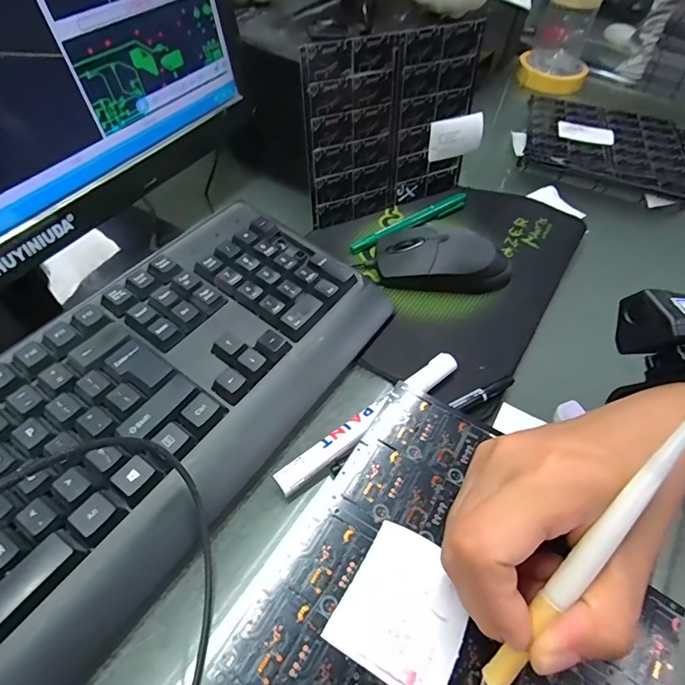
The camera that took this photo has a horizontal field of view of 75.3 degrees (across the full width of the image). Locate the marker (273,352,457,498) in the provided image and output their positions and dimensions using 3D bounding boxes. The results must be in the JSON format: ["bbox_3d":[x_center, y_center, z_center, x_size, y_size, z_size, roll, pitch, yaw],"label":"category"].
[{"bbox_3d":[0.020,0.049,0.284,0.142,0.017,0.016,-32,61,-25],"label":"marker"}]

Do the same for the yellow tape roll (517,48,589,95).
[{"bbox_3d":[0.297,-0.385,0.630,0.090,0.033,0.090,2,53,-3],"label":"yellow tape roll"}]

